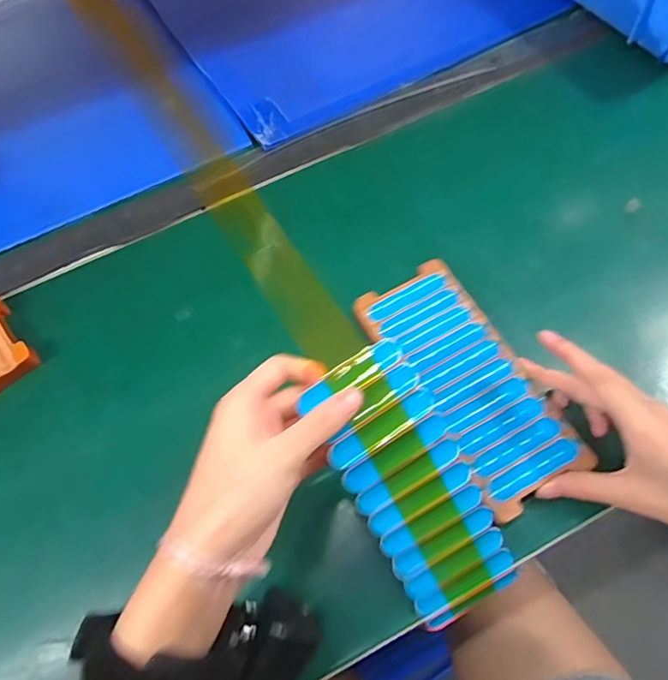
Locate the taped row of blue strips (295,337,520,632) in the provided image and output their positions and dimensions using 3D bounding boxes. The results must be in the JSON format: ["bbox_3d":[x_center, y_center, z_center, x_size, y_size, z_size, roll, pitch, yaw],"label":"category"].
[{"bbox_3d":[0.045,0.083,0.277,0.065,0.011,0.163,-28,102,-9],"label":"taped row of blue strips"}]

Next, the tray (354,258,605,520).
[{"bbox_3d":[0.089,0.024,0.340,0.074,0.008,0.169,-27,67,-9],"label":"tray"}]

